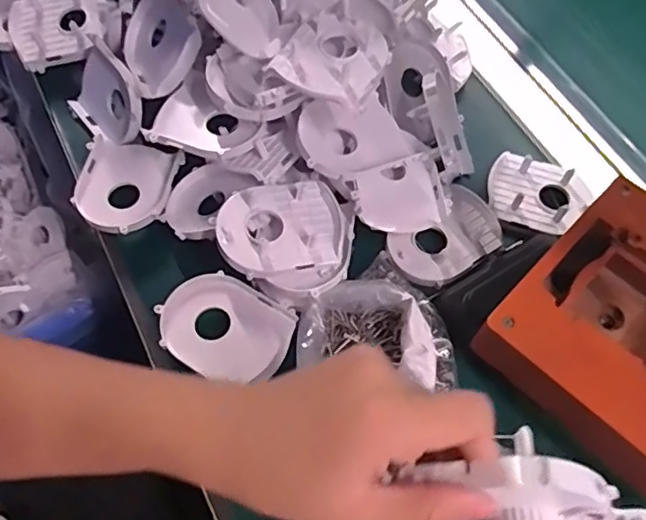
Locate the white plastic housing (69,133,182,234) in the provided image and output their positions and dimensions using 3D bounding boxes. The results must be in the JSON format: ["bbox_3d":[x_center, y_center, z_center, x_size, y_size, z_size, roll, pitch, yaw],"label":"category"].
[{"bbox_3d":[-0.148,-0.053,0.440,0.070,0.019,0.075,13,63,5],"label":"white plastic housing"}]

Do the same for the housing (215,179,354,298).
[{"bbox_3d":[-0.025,-0.016,0.405,0.087,0.034,0.077,8,63,2],"label":"housing"}]

